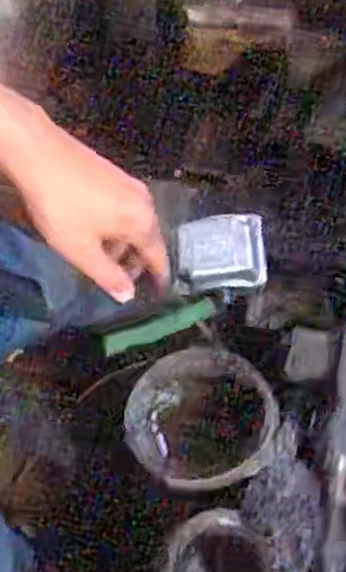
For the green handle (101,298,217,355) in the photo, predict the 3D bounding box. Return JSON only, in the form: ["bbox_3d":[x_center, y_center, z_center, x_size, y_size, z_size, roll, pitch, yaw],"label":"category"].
[{"bbox_3d":[-0.013,0.038,0.718,0.107,0.016,0.022,-21,69,-3],"label":"green handle"}]

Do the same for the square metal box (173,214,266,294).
[{"bbox_3d":[0.045,-0.029,0.732,0.088,0.037,0.072,-2,69,4],"label":"square metal box"}]

